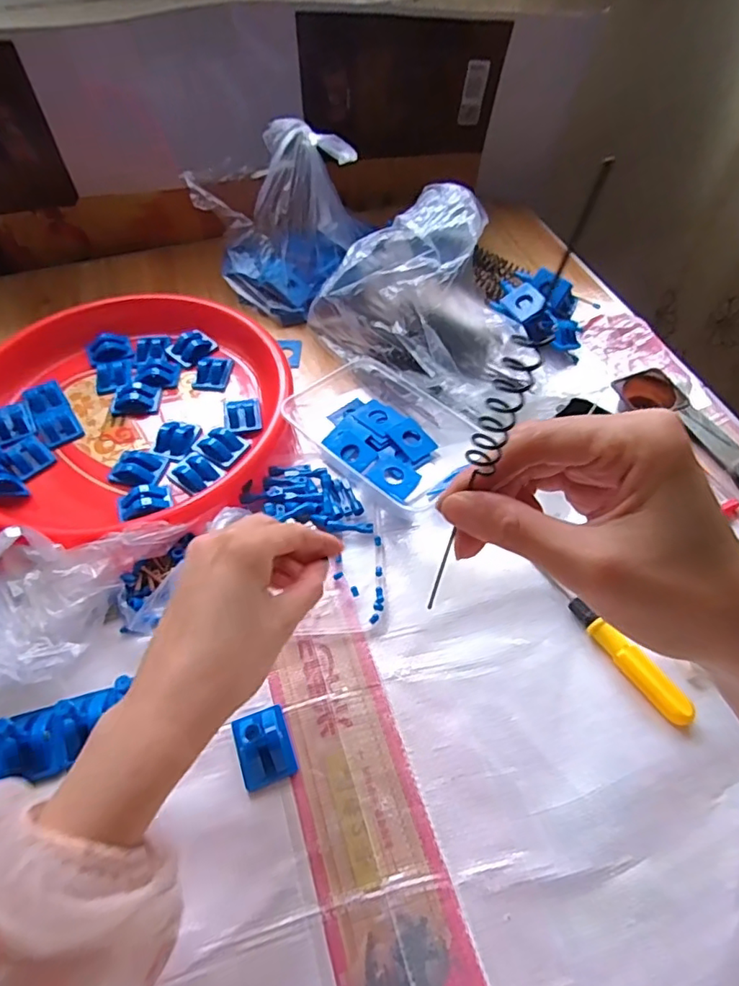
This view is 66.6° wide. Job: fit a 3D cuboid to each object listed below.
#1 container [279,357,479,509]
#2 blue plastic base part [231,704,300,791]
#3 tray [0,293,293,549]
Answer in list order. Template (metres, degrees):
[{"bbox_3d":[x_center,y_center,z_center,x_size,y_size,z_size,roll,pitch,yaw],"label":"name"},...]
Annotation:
[{"bbox_3d":[0.006,-0.063,0.515,0.104,0.036,0.181,-38,62,-24],"label":"container"},{"bbox_3d":[-0.068,0.160,0.360,0.034,0.016,0.045,-18,55,-12],"label":"blue plastic base part"},{"bbox_3d":[-0.224,-0.079,0.514,0.284,0.041,0.280,0,54,1],"label":"tray"}]

